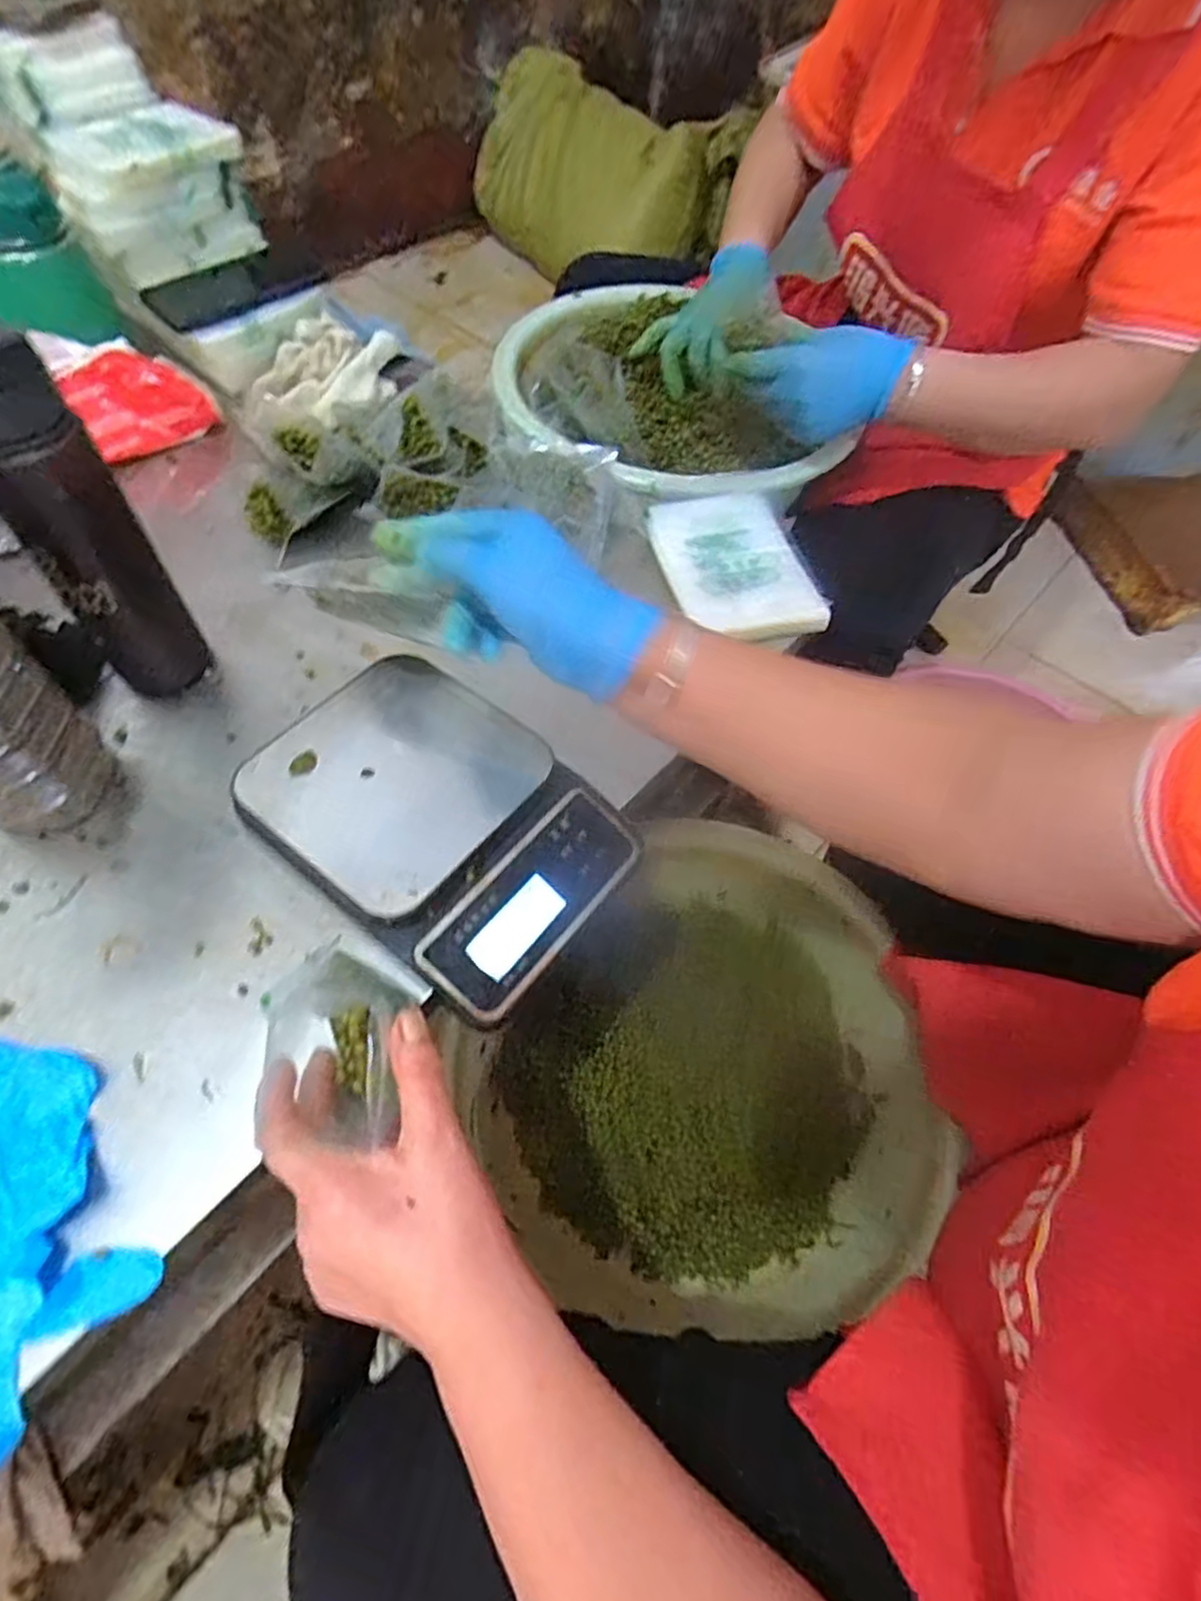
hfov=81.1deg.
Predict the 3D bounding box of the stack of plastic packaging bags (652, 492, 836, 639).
[{"bbox_3d":[0.109,-0.196,0.579,0.115,0.023,0.155,-13,60,-11],"label":"stack of plastic packaging bags"}]

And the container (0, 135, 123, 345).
[{"bbox_3d":[-0.507,-0.481,0.620,0.100,0.131,0.073,-34,66,-21],"label":"container"}]

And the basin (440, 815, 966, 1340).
[{"bbox_3d":[0.098,0.211,0.549,0.302,0.134,0.312,33,62,16],"label":"basin"}]

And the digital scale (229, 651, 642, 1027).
[{"bbox_3d":[-0.098,0.013,0.425,0.211,0.054,0.150,34,63,16],"label":"digital scale"}]

